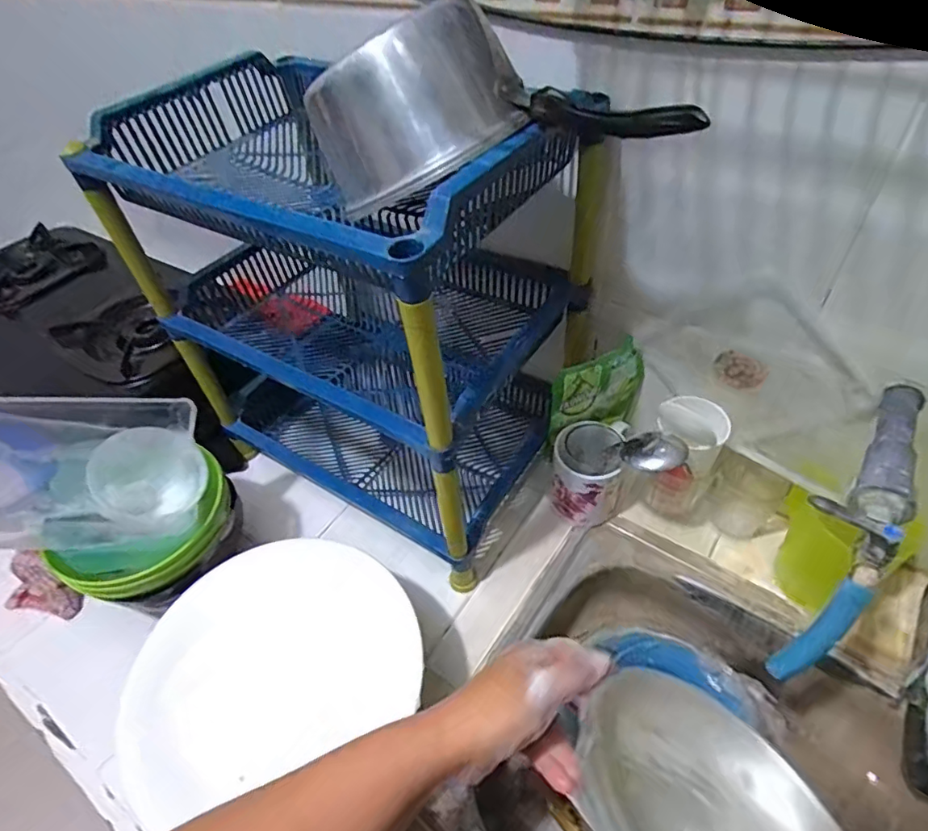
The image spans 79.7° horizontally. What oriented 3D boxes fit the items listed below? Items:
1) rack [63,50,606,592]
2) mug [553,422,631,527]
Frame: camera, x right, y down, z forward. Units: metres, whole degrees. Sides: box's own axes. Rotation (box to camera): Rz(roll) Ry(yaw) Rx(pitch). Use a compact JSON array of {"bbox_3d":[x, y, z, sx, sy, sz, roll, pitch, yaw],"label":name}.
[{"bbox_3d":[-0.105,-0.108,0.604,0.393,0.428,0.264,24,54,25],"label":"rack"},{"bbox_3d":[0.141,0.063,0.645,0.075,0.107,0.098,10,49,14],"label":"mug"}]

